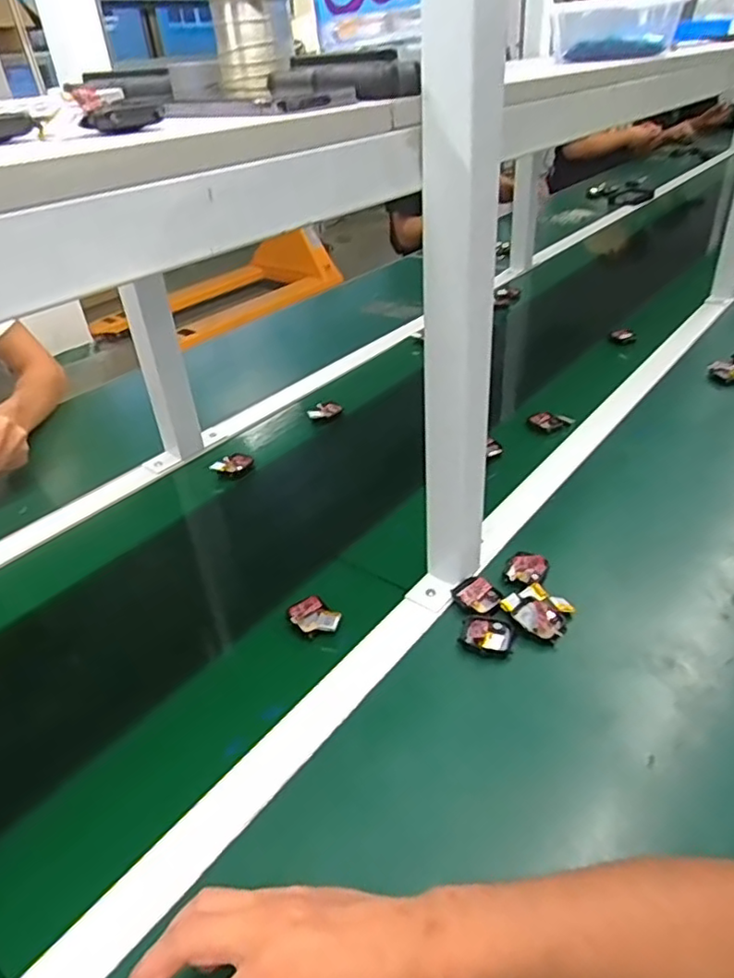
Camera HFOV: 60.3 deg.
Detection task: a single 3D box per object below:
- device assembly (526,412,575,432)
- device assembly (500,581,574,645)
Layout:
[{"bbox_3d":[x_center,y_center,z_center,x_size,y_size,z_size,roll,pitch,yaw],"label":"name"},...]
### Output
[{"bbox_3d":[0.253,-0.092,0.870,0.062,0.018,0.036,6,36,14],"label":"device assembly"},{"bbox_3d":[0.158,0.110,0.577,0.049,0.009,0.057,-28,42,-30],"label":"device assembly"}]

